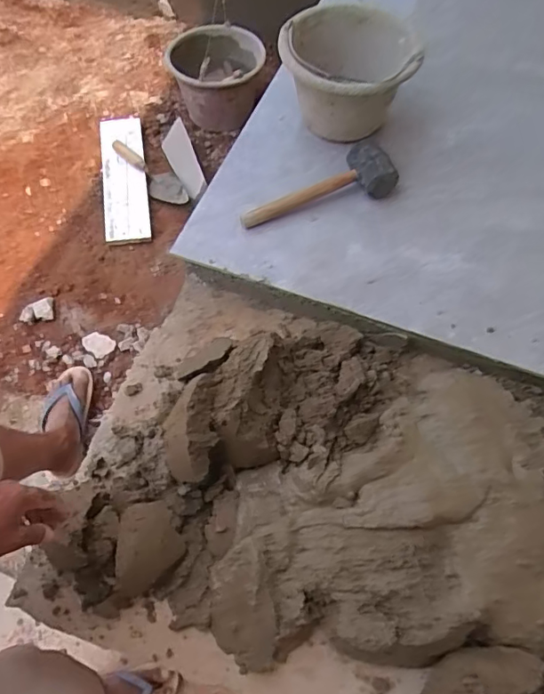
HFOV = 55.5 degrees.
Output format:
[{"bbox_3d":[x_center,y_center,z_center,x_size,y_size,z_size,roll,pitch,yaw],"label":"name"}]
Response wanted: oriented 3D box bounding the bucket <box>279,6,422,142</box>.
[{"bbox_3d":[0.142,-0.508,1.001,0.234,0.174,0.234,0,63,-1],"label":"bucket"}]

